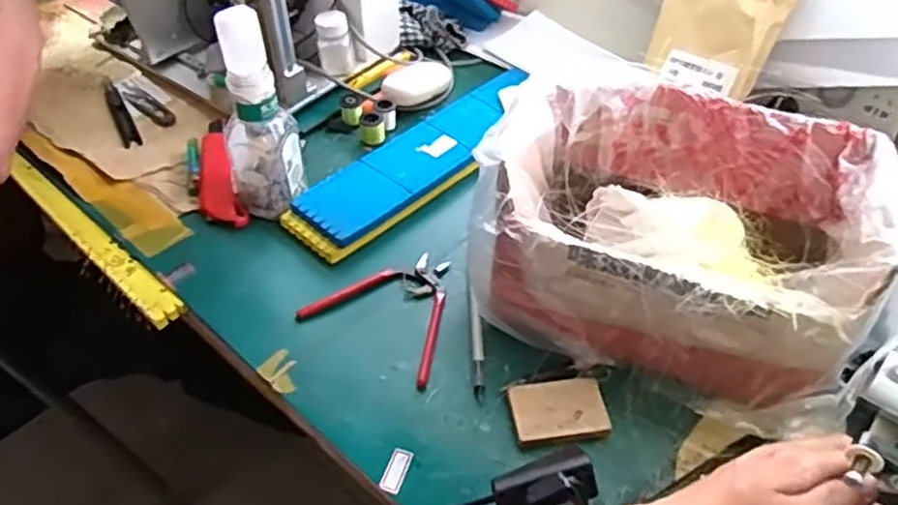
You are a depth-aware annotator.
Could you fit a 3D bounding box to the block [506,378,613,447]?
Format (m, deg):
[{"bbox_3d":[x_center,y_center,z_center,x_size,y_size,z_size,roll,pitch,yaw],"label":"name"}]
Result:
[{"bbox_3d":[0.086,0.126,0.557,0.073,0.015,0.050,-2,46,-3],"label":"block"}]

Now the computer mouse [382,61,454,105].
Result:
[{"bbox_3d":[-0.035,-0.205,0.858,0.056,0.033,0.111,25,51,21],"label":"computer mouse"}]

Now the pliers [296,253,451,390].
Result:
[{"bbox_3d":[-0.043,0.044,0.634,0.129,0.014,0.125,25,51,22],"label":"pliers"}]

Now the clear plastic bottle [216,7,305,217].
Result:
[{"bbox_3d":[-0.179,-0.126,0.662,0.069,0.197,0.060,-13,48,-13],"label":"clear plastic bottle"}]

